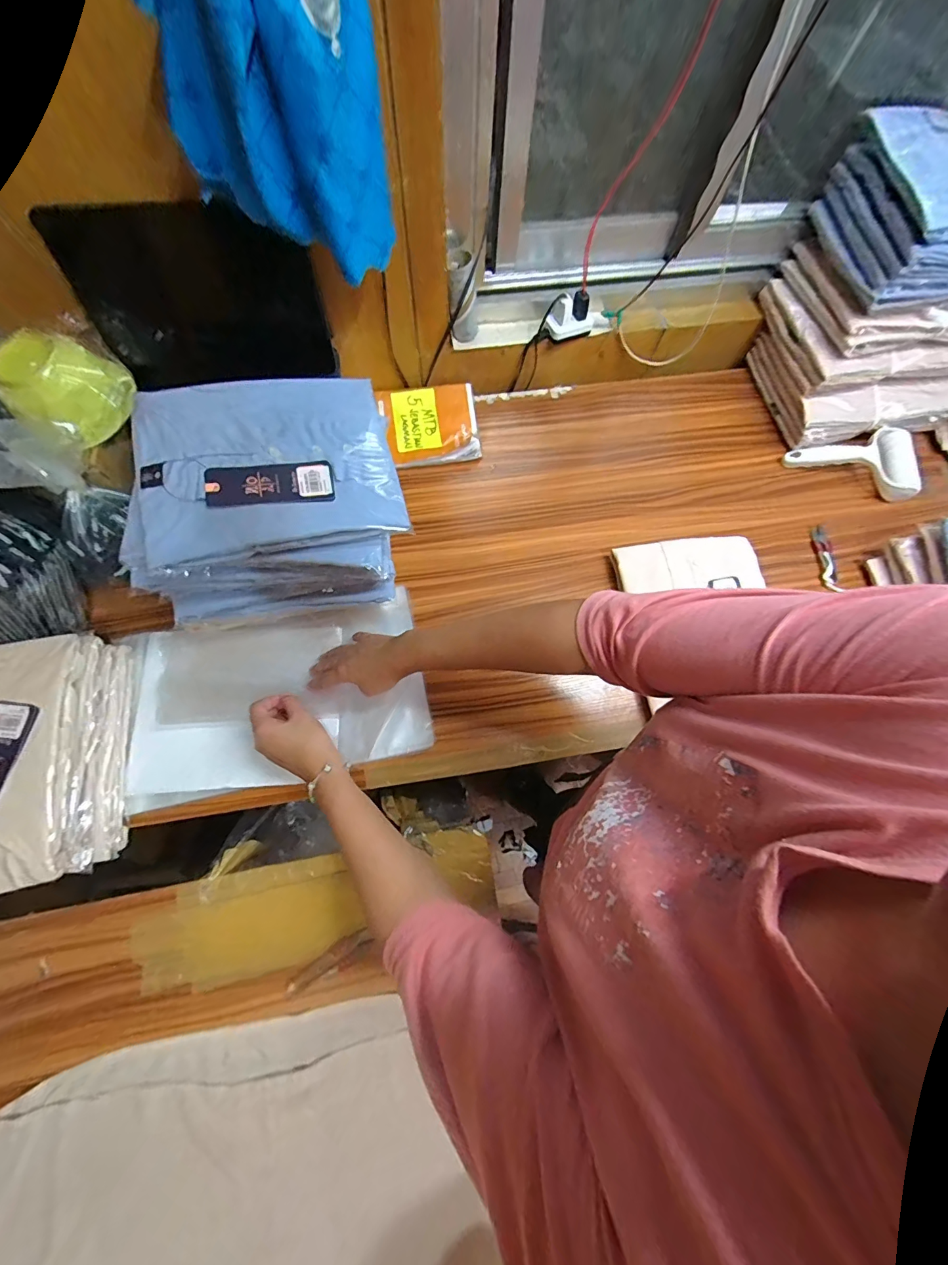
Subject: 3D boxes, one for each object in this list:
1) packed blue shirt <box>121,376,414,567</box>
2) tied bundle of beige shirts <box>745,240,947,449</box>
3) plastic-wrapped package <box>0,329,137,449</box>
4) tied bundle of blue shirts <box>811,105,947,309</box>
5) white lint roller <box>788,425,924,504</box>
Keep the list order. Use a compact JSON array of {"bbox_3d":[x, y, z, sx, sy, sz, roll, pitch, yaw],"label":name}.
[{"bbox_3d":[-0.223,-0.177,0.438,0.271,0.044,0.211,-16,73,-7],"label":"packed blue shirt"},{"bbox_3d":[0.631,-0.465,0.666,0.269,0.161,0.268,-10,73,-5],"label":"tied bundle of beige shirts"},{"bbox_3d":[-0.447,-0.272,0.463,0.129,0.067,0.115,28,73,7],"label":"plastic-wrapped package"},{"bbox_3d":[0.640,-0.559,0.541,0.268,0.101,0.200,-7,73,-4],"label":"tied bundle of blue shirts"},{"bbox_3d":[0.624,-0.293,0.676,0.201,0.044,0.108,21,73,5],"label":"white lint roller"}]

